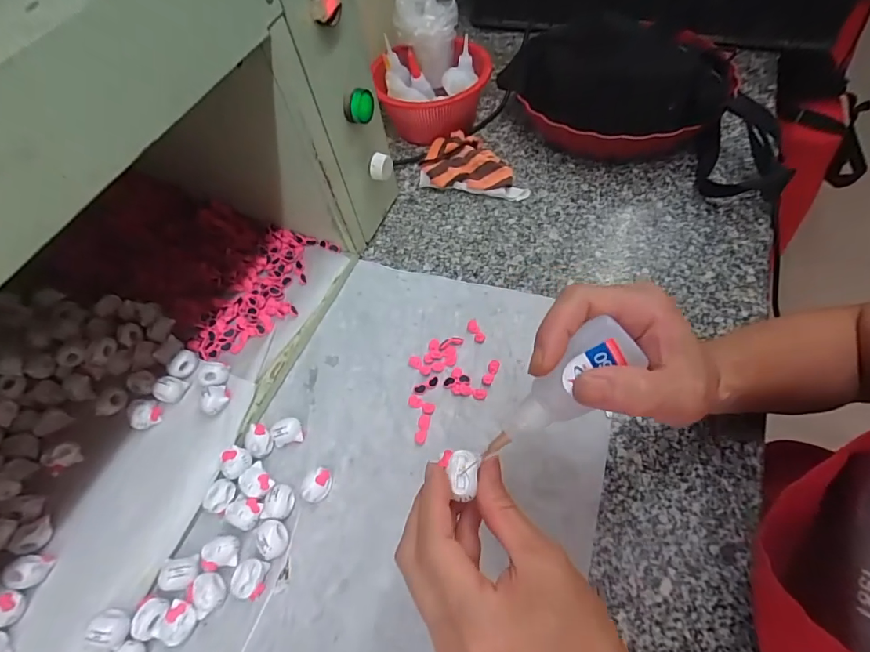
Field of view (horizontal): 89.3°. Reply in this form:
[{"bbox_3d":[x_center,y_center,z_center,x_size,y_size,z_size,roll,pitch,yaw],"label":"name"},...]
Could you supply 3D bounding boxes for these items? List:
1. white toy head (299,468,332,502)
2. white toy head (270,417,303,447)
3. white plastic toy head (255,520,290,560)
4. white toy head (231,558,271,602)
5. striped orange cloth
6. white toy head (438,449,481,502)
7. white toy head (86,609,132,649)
[{"bbox_3d":[-0.094,0.126,0.348,0.023,0.020,0.025,-3,58,5],"label":"white toy head"},{"bbox_3d":[-0.125,0.089,0.373,0.025,0.017,0.019,-12,58,-1],"label":"white toy head"},{"bbox_3d":[-0.120,0.160,0.331,0.021,0.019,0.025,-36,61,-15],"label":"white plastic toy head"},{"bbox_3d":[-0.134,0.183,0.318,0.021,0.017,0.025,0,58,6],"label":"white toy head"},{"bbox_3d":[0.048,-0.192,0.520,0.127,0.027,0.075,9,60,12],"label":"striped orange cloth"},{"bbox_3d":[0.012,0.075,0.229,0.020,0.010,0.023,7,59,6],"label":"white toy head"},{"bbox_3d":[-0.220,0.204,0.297,0.021,0.017,0.022,-3,58,5],"label":"white toy head"}]

